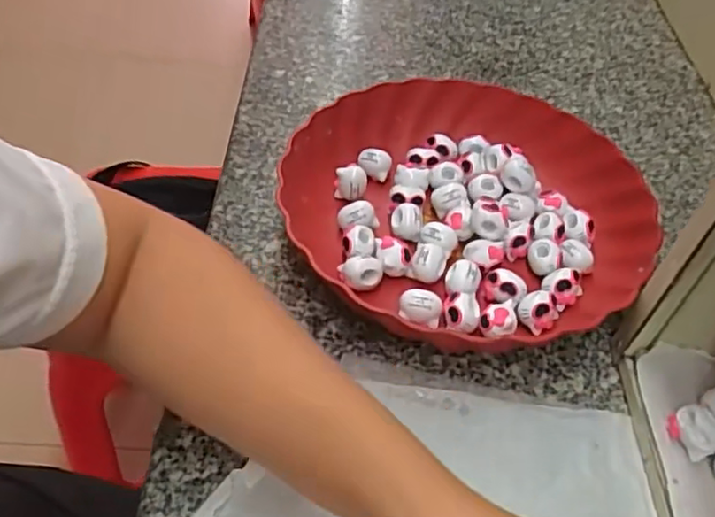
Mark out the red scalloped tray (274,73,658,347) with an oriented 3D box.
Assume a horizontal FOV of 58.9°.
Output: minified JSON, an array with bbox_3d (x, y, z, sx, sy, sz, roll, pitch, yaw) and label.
[{"bbox_3d":[0.074,-0.035,0.438,0.230,0.048,0.238,-28,56,-27],"label":"red scalloped tray"}]

